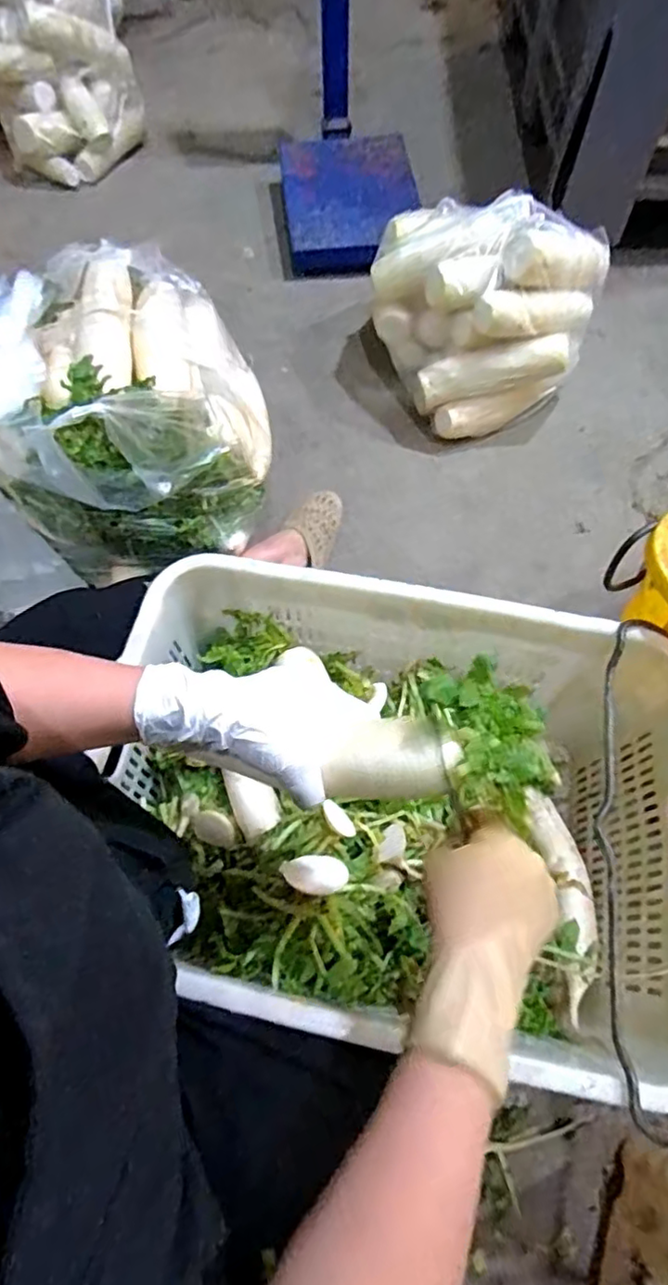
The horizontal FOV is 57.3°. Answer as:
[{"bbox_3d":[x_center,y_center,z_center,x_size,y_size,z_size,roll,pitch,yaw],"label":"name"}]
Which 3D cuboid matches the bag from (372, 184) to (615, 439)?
[{"bbox_3d":[0.250,-0.556,1.053,0.384,0.277,0.297,4,64,2],"label":"bag"}]

